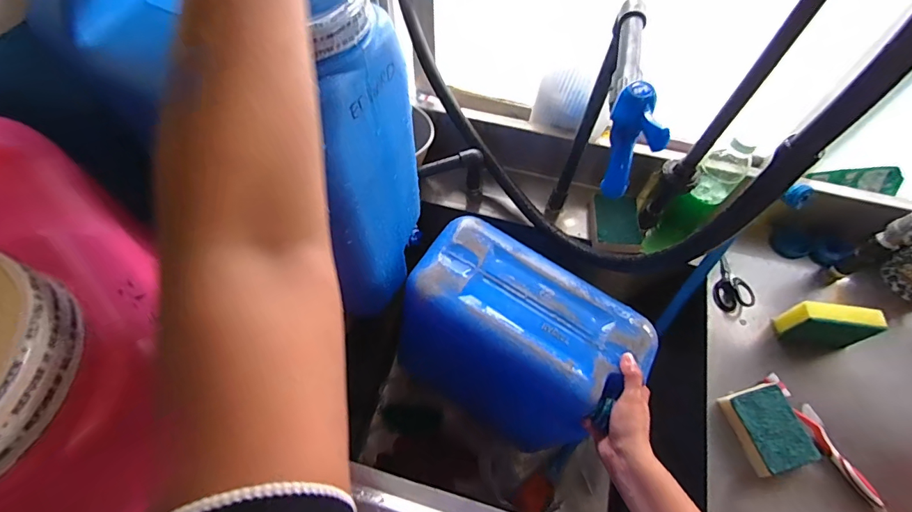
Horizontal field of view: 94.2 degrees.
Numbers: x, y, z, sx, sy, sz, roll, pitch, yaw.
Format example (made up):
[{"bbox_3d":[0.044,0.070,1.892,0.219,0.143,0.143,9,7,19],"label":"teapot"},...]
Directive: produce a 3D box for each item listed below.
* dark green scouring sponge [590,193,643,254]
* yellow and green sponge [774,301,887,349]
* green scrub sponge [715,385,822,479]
[{"bbox_3d":[0.271,-0.053,0.714,0.076,0.031,0.103,2,60,-2],"label":"dark green scouring sponge"},{"bbox_3d":[0.526,0.098,0.605,0.107,0.074,0.034,11,60,4],"label":"yellow and green sponge"},{"bbox_3d":[0.411,0.226,0.556,0.076,0.031,0.099,-12,61,-9],"label":"green scrub sponge"}]

